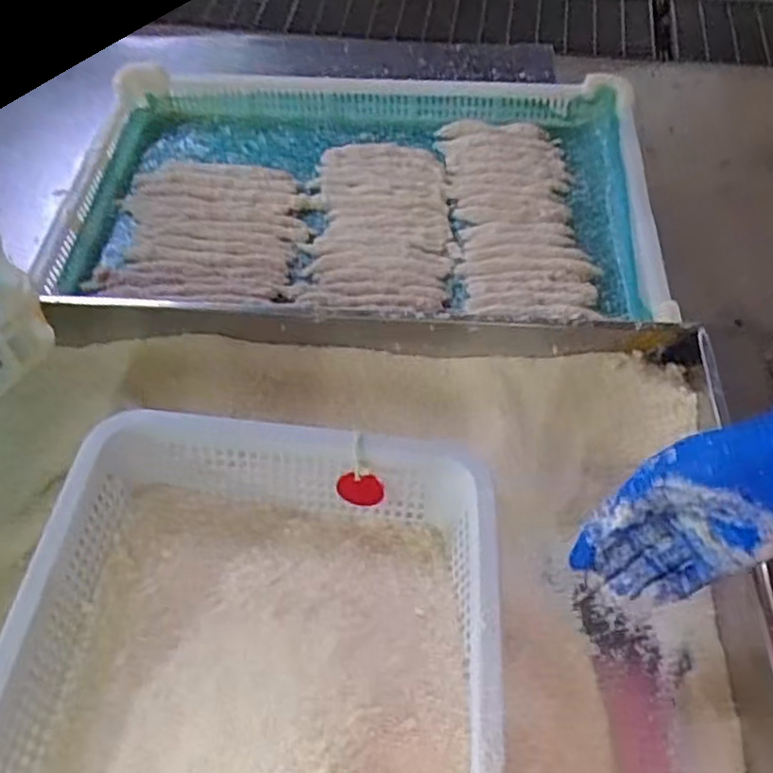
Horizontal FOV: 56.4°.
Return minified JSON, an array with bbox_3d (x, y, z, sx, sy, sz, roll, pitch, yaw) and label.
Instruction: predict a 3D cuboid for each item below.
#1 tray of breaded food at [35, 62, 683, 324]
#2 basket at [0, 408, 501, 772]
[{"bbox_3d":[-0.027,-0.220,0.780,0.609,0.053,0.359,3,56,4],"label":"tray of breaded food"},{"bbox_3d":[-0.084,0.199,0.419,0.285,0.115,0.362,3,54,5],"label":"basket"}]

